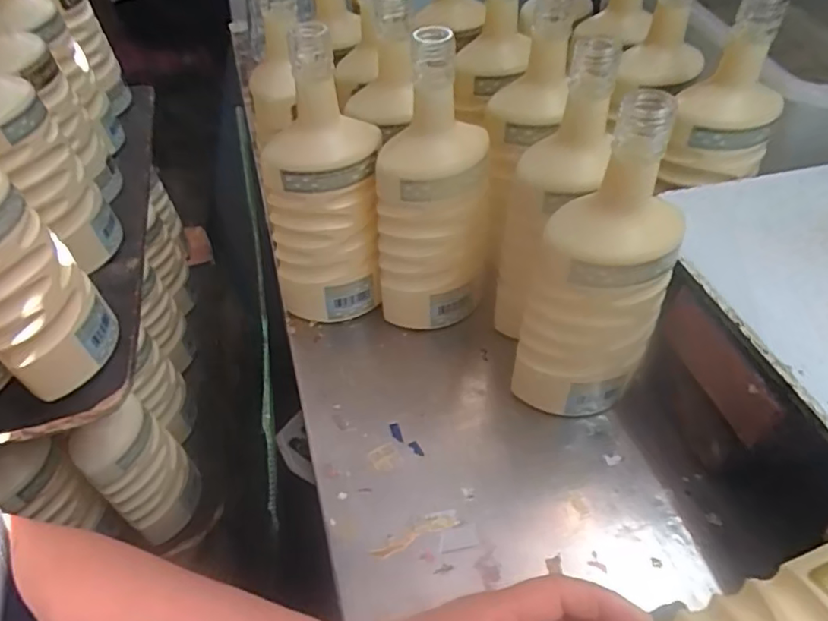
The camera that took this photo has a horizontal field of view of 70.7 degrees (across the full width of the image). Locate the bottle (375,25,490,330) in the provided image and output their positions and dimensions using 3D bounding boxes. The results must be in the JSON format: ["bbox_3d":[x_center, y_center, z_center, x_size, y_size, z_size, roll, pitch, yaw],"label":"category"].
[{"bbox_3d":[0.019,-0.090,0.482,0.085,0.255,0.068,6,45,9],"label":"bottle"}]

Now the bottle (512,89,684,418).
[{"bbox_3d":[0.128,-0.015,0.409,0.075,0.251,0.070,32,54,30],"label":"bottle"}]

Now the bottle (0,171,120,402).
[{"bbox_3d":[-0.292,-0.036,0.417,0.067,0.235,0.069,-16,49,-8],"label":"bottle"}]

